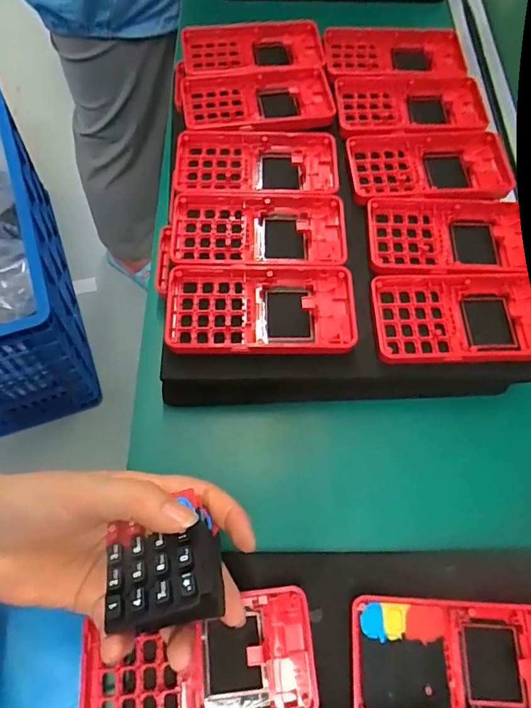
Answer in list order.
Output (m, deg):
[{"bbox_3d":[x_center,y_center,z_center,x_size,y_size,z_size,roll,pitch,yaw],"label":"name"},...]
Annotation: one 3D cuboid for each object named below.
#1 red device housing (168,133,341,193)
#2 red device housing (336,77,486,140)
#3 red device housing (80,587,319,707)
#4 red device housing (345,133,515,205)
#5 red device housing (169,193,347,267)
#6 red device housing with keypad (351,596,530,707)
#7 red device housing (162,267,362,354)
[{"bbox_3d":[-0.006,-0.149,0.380,0.125,0.011,0.070,1,65,-1],"label":"red device housing"},{"bbox_3d":[0.122,-0.212,0.415,0.126,0.010,0.076,-2,65,-3],"label":"red device housing"},{"bbox_3d":[-0.035,0.169,0.261,0.122,0.014,0.059,-10,65,-6],"label":"red device housing"},{"bbox_3d":[0.130,-0.148,0.386,0.128,0.010,0.072,-1,65,-2],"label":"red device housing"},{"bbox_3d":[-0.004,-0.088,0.355,0.125,0.016,0.066,-1,65,-2],"label":"red device housing"},{"bbox_3d":[0.108,0.170,0.268,0.121,0.014,0.059,4,65,-2],"label":"red device housing with keypad"},{"bbox_3d":[-0.002,-0.030,0.324,0.124,0.013,0.063,0,65,-2],"label":"red device housing"}]

